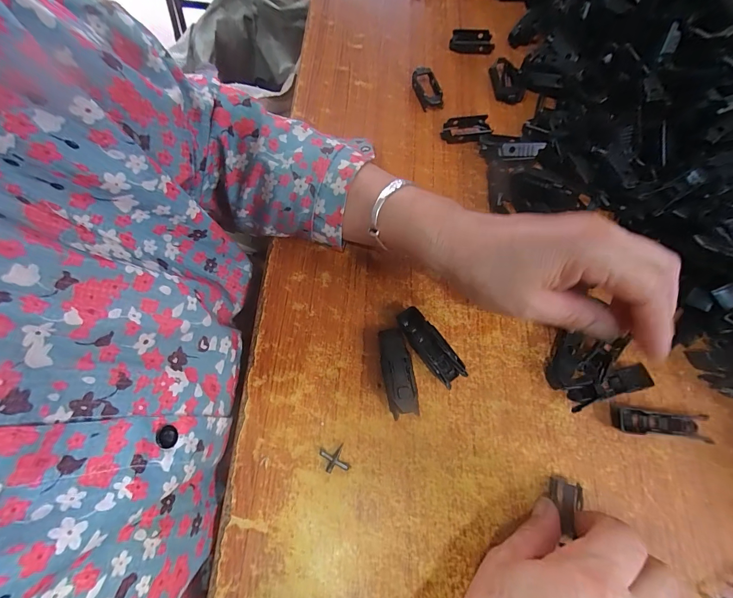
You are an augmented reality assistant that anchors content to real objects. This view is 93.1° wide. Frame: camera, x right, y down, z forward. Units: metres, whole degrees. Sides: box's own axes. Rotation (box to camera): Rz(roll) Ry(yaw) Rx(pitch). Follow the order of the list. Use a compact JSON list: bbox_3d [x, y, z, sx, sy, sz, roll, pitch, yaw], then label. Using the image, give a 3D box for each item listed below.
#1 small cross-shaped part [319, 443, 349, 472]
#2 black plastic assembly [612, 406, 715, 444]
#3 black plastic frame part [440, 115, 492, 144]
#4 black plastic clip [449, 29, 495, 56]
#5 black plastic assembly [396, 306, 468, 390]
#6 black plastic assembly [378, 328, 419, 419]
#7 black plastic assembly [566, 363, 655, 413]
[{"bbox_3d":[-0.023,0.116,0.250,0.018,0.004,0.017,-13,71,-6],"label":"small cross-shaped part"},{"bbox_3d":[0.222,0.094,0.261,0.066,0.012,0.019,6,70,1],"label":"black plastic assembly"},{"bbox_3d":[0.100,-0.169,0.351,0.047,0.012,0.025,-7,70,-4],"label":"black plastic frame part"},{"bbox_3d":[0.121,-0.290,0.392,0.050,0.011,0.028,-6,70,-3],"label":"black plastic clip"},{"bbox_3d":[0.050,0.037,0.275,0.021,0.016,0.067,-34,74,-13],"label":"black plastic assembly"},{"bbox_3d":[0.024,0.056,0.268,0.022,0.015,0.066,-9,70,-5],"label":"black plastic assembly"},{"bbox_3d":[0.186,0.068,0.267,0.064,0.015,0.017,-17,71,-8],"label":"black plastic assembly"}]

